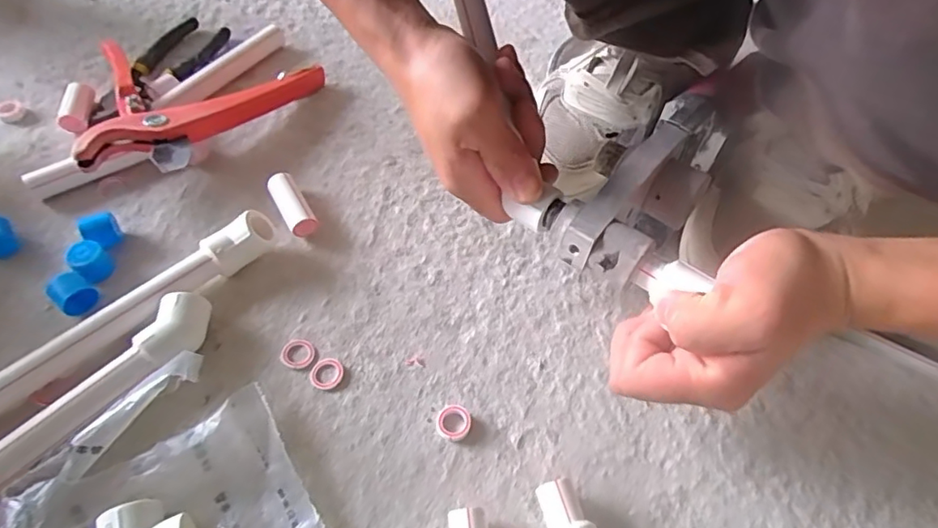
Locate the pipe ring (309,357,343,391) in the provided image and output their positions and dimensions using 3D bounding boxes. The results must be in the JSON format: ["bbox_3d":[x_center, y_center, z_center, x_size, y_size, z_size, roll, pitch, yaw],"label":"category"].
[{"bbox_3d":[-0.091,0.070,0.354,0.020,0.004,0.022,2,55,-3],"label":"pipe ring"}]

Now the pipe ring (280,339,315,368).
[{"bbox_3d":[-0.112,0.058,0.361,0.021,0.004,0.021,2,55,-3],"label":"pipe ring"}]

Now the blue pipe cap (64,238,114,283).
[{"bbox_3d":[-0.258,-0.001,0.377,0.026,0.024,0.023,38,60,21],"label":"blue pipe cap"}]

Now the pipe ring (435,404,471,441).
[{"bbox_3d":[-0.010,0.098,0.341,0.021,0.005,0.022,2,55,-3],"label":"pipe ring"}]

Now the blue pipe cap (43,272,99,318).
[{"bbox_3d":[-0.258,0.021,0.362,0.021,0.026,0.022,2,55,-3],"label":"blue pipe cap"}]

